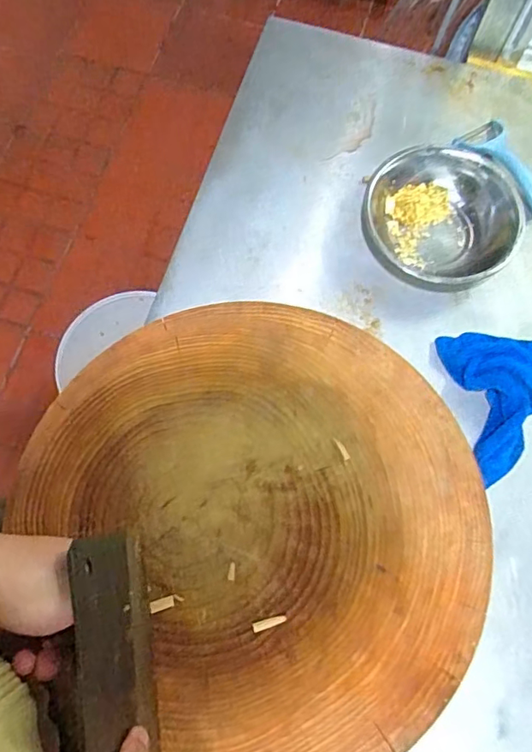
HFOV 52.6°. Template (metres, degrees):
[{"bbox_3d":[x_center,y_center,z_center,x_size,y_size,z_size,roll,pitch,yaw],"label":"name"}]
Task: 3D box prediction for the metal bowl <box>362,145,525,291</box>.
[{"bbox_3d":[0.192,-0.176,0.602,0.159,0.062,0.161,0,73,0],"label":"metal bowl"}]

